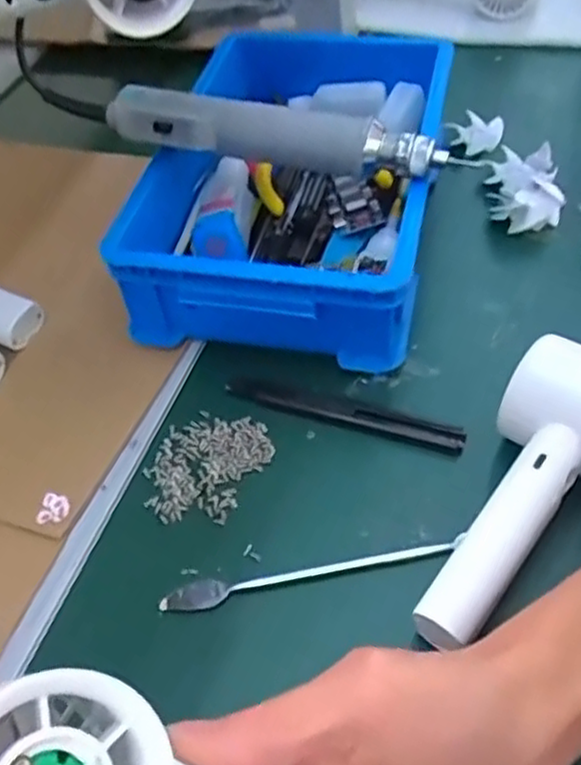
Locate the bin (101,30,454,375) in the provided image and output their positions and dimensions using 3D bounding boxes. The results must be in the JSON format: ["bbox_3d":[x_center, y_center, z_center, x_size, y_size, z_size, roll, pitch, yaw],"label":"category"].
[{"bbox_3d":[0.005,-0.130,0.475,0.174,0.083,0.261,5,49,11],"label":"bin"}]

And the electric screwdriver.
[{"bbox_3d":[-0.012,-0.143,0.412,0.190,0.037,0.027,7,51,14],"label":"electric screwdriver"}]

